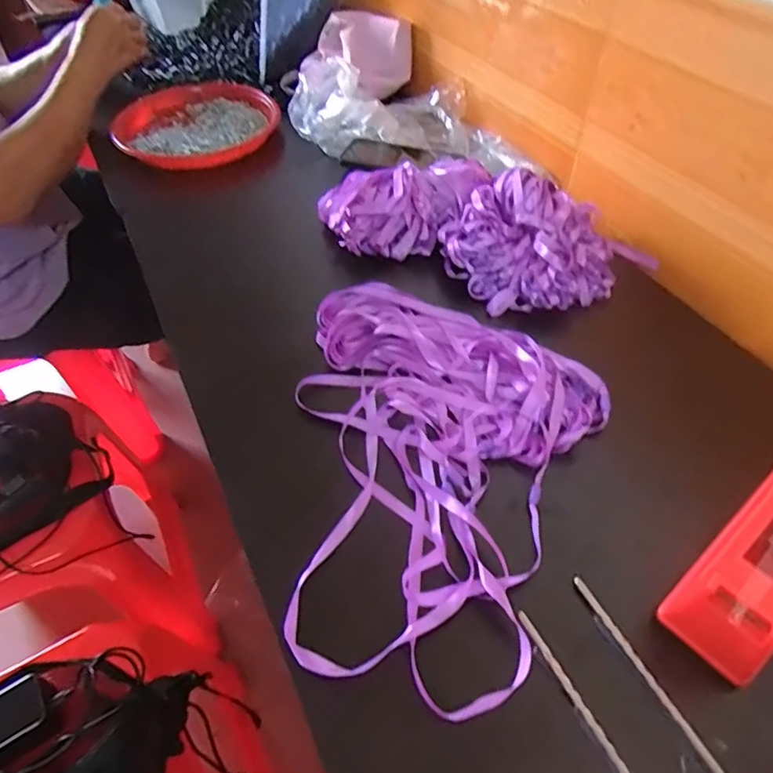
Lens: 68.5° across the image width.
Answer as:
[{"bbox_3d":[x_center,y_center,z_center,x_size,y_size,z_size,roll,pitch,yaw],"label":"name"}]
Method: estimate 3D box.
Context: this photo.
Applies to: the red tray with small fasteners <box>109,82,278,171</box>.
[{"bbox_3d":[-0.293,-0.403,0.873,0.236,0.034,0.221,-20,51,-15],"label":"red tray with small fasteners"}]

